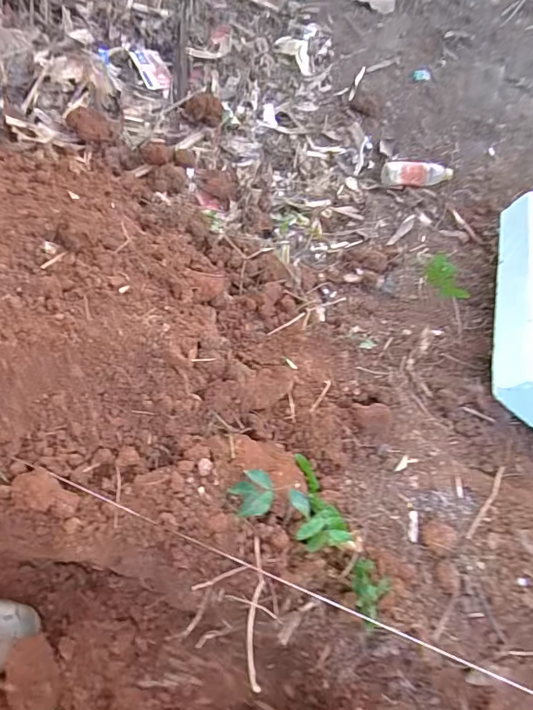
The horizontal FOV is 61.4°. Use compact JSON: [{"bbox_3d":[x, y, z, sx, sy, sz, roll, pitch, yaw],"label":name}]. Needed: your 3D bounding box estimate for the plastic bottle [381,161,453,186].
[{"bbox_3d":[0.419,-0.501,1.242,0.211,0.050,0.066,-9,65,-4],"label":"plastic bottle"}]

